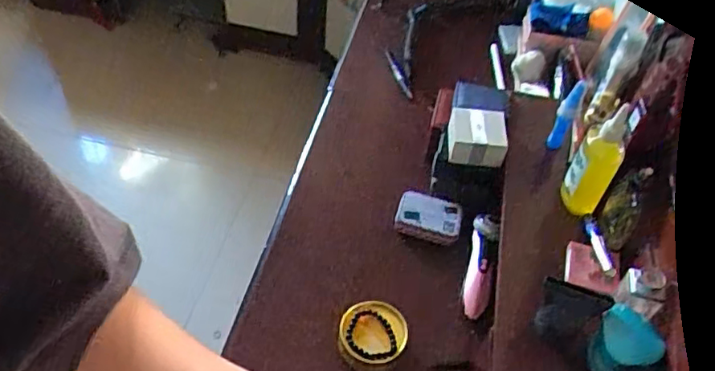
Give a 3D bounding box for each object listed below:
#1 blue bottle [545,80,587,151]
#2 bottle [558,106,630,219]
[{"bbox_3d":[0.298,-0.102,0.838,0.024,0.103,0.023,26,27,17],"label":"blue bottle"},{"bbox_3d":[0.298,-0.028,0.737,0.048,0.140,0.047,3,48,-4],"label":"bottle"}]

